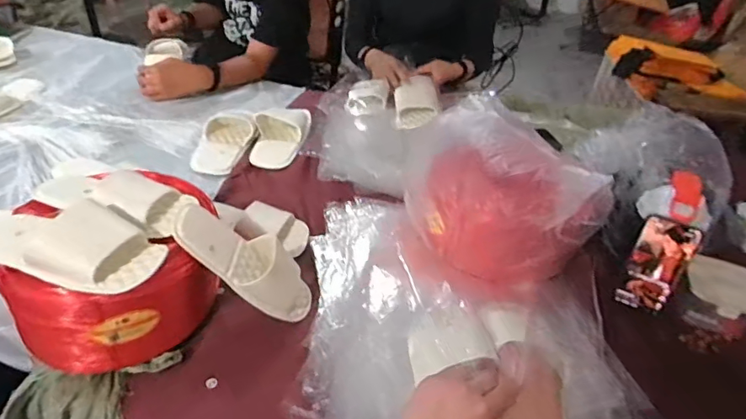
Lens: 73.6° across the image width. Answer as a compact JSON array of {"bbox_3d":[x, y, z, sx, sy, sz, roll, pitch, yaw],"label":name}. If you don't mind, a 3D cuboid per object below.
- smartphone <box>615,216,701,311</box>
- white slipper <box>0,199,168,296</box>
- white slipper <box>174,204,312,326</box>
[{"bbox_3d":[0.426,0.085,0.745,0.074,0.152,0.015,15,29,19],"label":"smartphone"},{"bbox_3d":[-0.382,0.026,0.586,0.278,0.056,0.103,15,38,11],"label":"white slipper"},{"bbox_3d":[-0.162,0.068,0.676,0.226,0.054,0.098,40,28,-26],"label":"white slipper"}]

